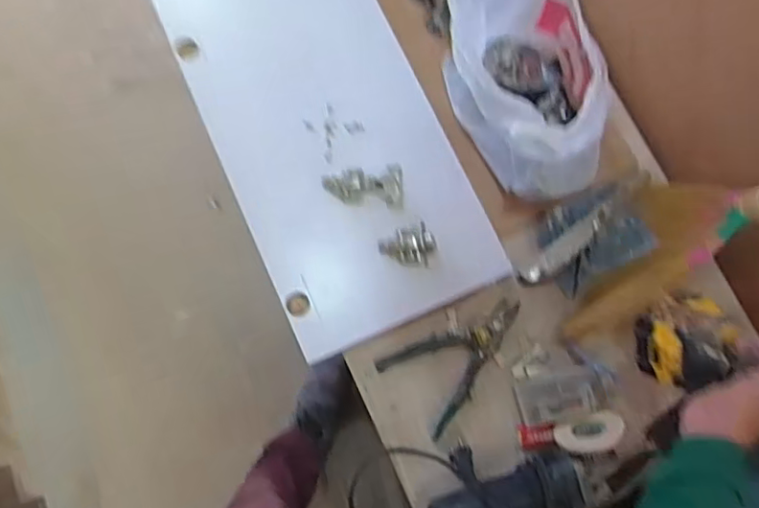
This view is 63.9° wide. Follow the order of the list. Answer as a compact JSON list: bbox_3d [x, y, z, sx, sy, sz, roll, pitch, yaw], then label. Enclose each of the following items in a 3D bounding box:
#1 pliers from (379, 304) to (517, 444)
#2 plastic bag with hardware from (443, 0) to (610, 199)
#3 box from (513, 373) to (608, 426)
[{"bbox_3d":[0.128,0.162,0.924,0.222,0.018,0.135,-32,81,-8],"label":"pliers"},{"bbox_3d":[0.218,-0.267,0.877,0.208,0.203,0.340,-8,78,-3],"label":"plastic bag with hardware"},{"bbox_3d":[0.270,0.212,0.897,0.128,0.027,0.063,-10,78,-4],"label":"box"}]

